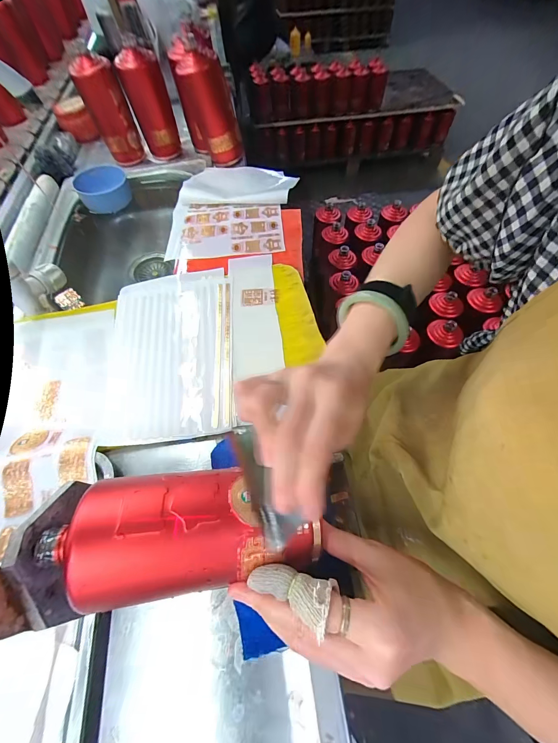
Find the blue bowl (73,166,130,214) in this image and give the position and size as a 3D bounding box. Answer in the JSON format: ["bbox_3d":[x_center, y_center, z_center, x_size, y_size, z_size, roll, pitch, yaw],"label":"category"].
[{"bbox_3d":[-0.380,-0.400,0.647,0.103,0.053,0.089,-19,61,-9],"label":"blue bowl"}]

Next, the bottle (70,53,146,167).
[{"bbox_3d":[-0.360,-0.553,0.632,0.079,0.161,0.065,-25,62,-11],"label":"bottle"}]

